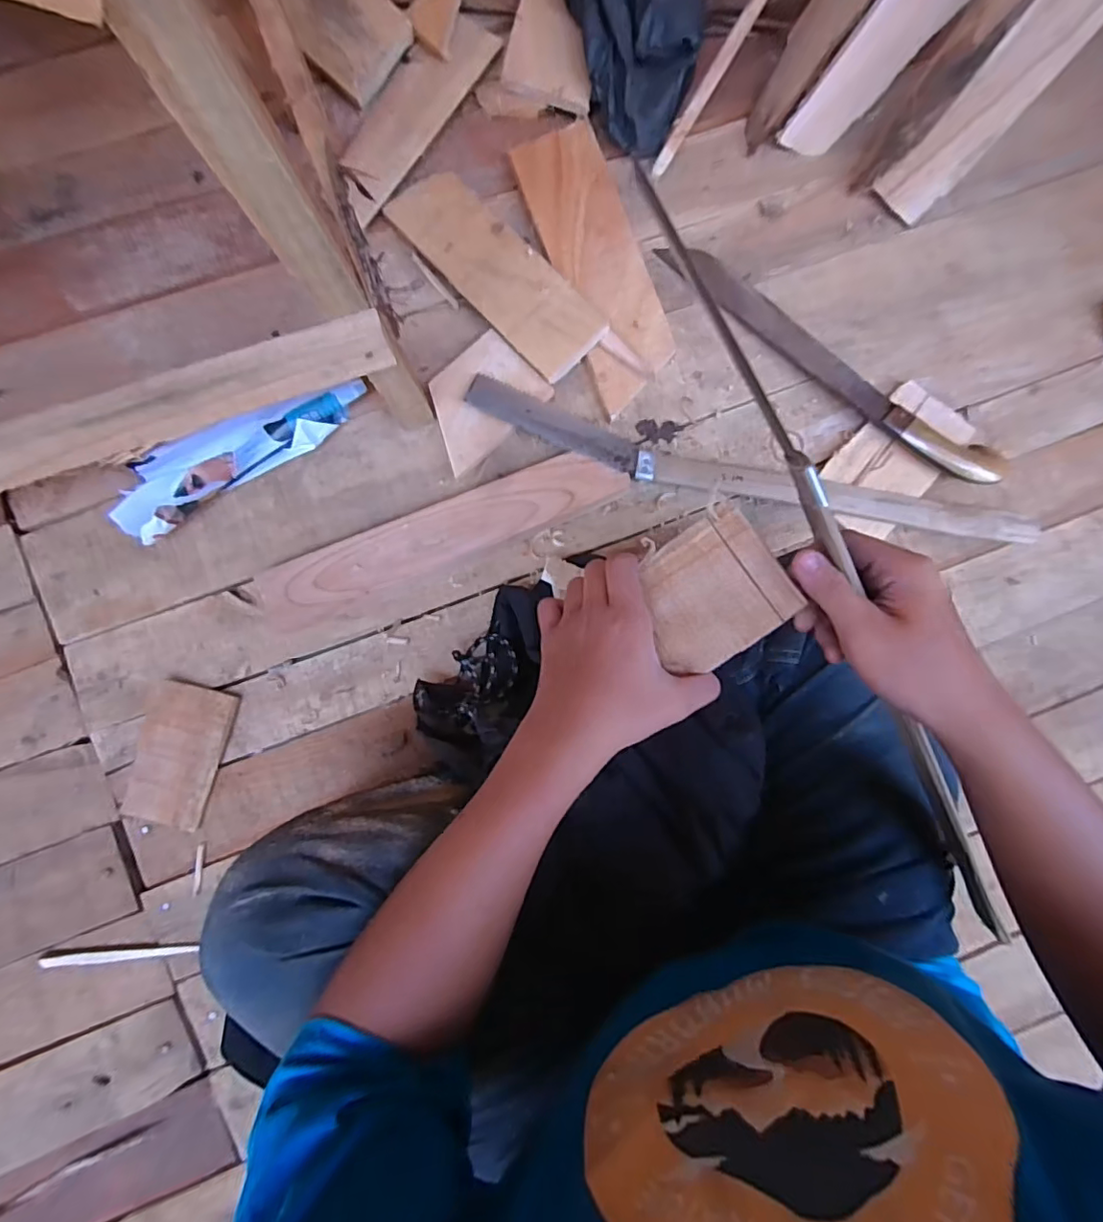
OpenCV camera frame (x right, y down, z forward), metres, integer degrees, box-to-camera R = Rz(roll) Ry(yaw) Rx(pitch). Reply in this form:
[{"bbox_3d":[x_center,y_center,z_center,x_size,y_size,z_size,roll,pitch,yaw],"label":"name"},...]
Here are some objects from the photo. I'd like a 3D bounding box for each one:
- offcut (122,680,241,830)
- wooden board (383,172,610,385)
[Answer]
[{"bbox_3d":[-0.366,0.140,0.552,0.076,0.017,0.136,16,86,-2],"label":"offcut"},{"bbox_3d":[-0.059,-0.356,0.584,0.257,0.013,0.088,45,85,0],"label":"wooden board"}]

